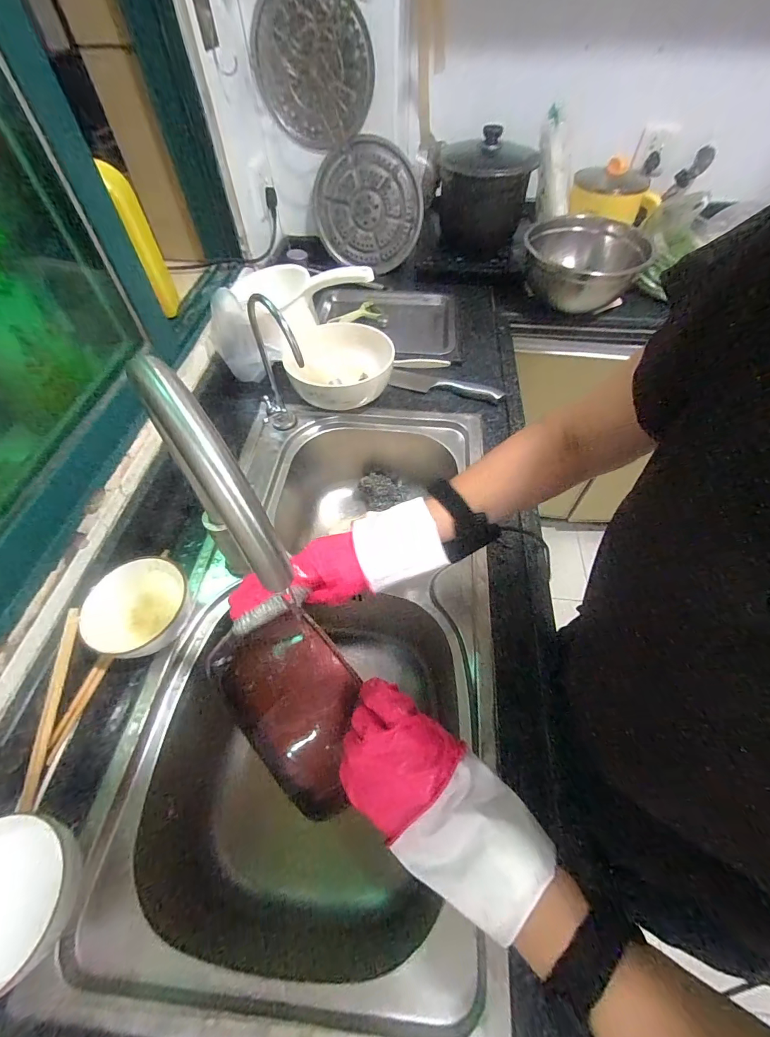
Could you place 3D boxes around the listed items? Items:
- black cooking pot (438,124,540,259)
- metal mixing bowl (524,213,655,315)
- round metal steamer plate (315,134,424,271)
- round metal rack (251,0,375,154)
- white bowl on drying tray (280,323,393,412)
[{"bbox_3d":[0.231,-0.765,0.933,0.203,0.198,0.198,6,55,4],"label":"black cooking pot"},{"bbox_3d":[0.404,-0.525,0.838,0.229,0.110,0.230,0,55,0],"label":"metal mixing bowl"},{"bbox_3d":[-0.035,-0.692,0.899,0.234,0.224,0.028,9,45,-10],"label":"round metal steamer plate"},{"bbox_3d":[-0.127,-0.800,0.724,0.209,0.221,0.029,4,68,-41],"label":"round metal rack"},{"bbox_3d":[-0.075,-0.254,0.696,0.174,0.089,0.159,0,55,0],"label":"white bowl on drying tray"}]

